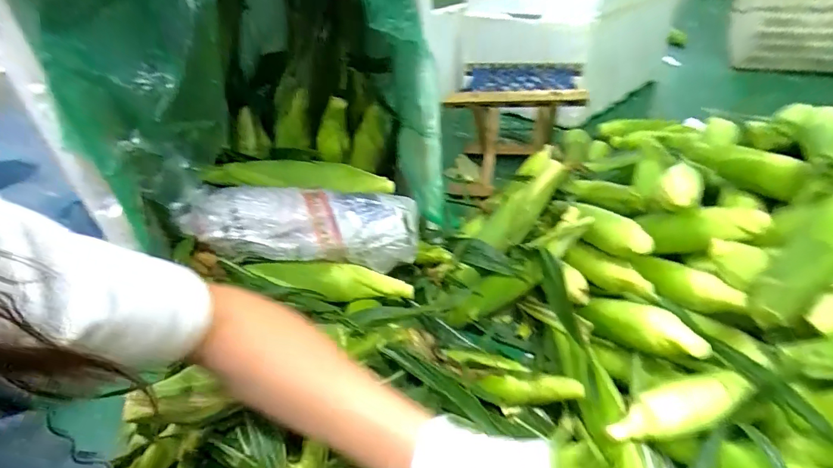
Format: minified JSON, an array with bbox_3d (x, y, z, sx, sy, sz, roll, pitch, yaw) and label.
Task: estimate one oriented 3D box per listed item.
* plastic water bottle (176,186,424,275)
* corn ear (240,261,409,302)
[{"bbox_3d":[-0.168,-0.010,0.620,0.338,0.092,0.080,4,36,-10],"label":"plastic water bottle"},{"bbox_3d":[-0.120,0.069,0.610,0.228,0.044,0.040,9,36,-10],"label":"corn ear"}]

